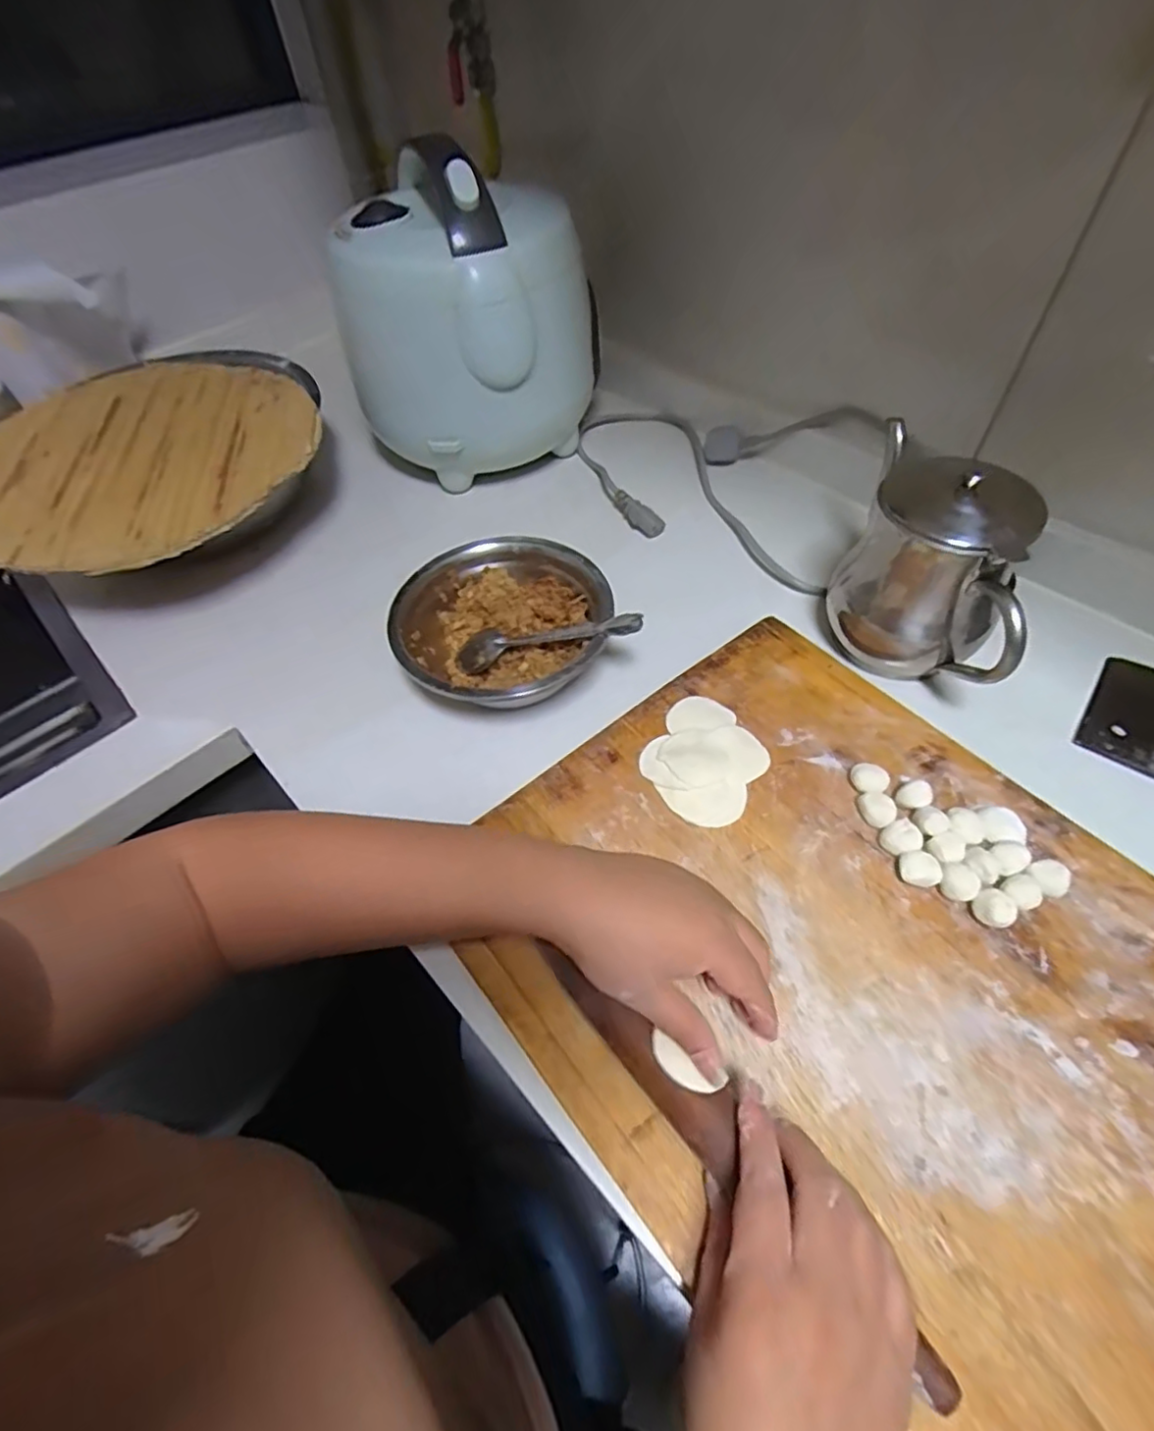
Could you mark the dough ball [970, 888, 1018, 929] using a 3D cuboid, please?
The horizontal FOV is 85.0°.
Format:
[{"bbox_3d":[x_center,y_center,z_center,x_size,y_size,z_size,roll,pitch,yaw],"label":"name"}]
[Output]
[{"bbox_3d":[0.245,0.114,0.371,0.019,0.017,0.021,-26,56,-15],"label":"dough ball"}]

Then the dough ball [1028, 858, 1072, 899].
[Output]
[{"bbox_3d":[0.284,0.099,0.380,0.021,0.014,0.021,-2,54,2],"label":"dough ball"}]

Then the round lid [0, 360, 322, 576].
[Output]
[{"bbox_3d":[-0.411,-0.248,0.592,0.326,0.014,0.316,-1,52,2],"label":"round lid"}]

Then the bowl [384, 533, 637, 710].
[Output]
[{"bbox_3d":[-0.058,-0.069,0.514,0.167,0.064,0.167,-2,54,2],"label":"bowl"}]

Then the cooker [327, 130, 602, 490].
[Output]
[{"bbox_3d":[-0.114,-0.387,0.636,0.225,0.261,0.193,-18,54,-9],"label":"cooker"}]

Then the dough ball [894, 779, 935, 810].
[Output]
[{"bbox_3d":[0.222,0.054,0.416,0.019,0.016,0.019,-2,54,2],"label":"dough ball"}]

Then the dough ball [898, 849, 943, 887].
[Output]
[{"bbox_3d":[0.210,0.095,0.388,0.022,0.013,0.021,-2,54,2],"label":"dough ball"}]

